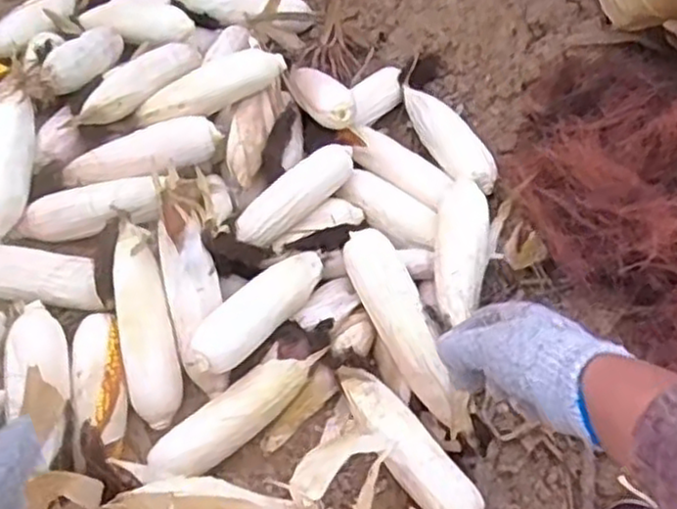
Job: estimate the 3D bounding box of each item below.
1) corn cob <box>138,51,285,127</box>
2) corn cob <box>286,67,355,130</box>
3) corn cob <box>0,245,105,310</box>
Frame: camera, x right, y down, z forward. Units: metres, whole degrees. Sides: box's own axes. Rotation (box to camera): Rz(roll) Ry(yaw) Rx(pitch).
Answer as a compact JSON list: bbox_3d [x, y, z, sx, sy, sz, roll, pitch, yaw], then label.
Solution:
[{"bbox_3d":[-0.168,-0.215,0.926,0.204,0.043,0.052,-22,58,-2],"label":"corn cob"},{"bbox_3d":[-0.024,-0.214,0.957,0.055,0.038,0.151,-24,45,-17],"label":"corn cob"},{"bbox_3d":[-0.360,0.019,0.809,0.191,0.053,0.058,6,55,2],"label":"corn cob"}]

